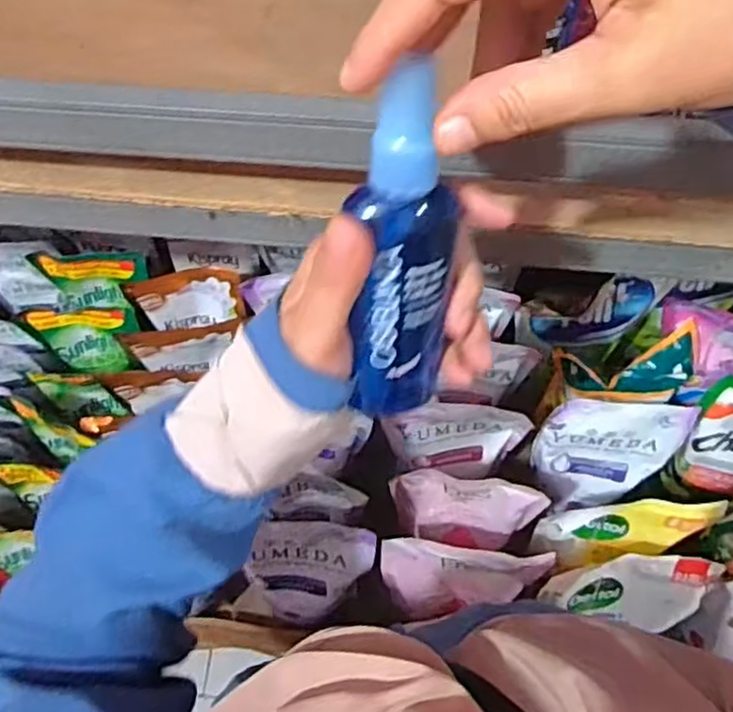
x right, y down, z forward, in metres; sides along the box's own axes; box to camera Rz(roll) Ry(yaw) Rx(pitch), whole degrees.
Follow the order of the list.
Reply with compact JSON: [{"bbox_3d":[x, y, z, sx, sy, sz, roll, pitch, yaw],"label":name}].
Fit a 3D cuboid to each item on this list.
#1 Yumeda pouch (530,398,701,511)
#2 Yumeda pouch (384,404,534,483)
[{"bbox_3d":[0.223,0.093,0.645,0.124,0.127,0.061,-3,64,0],"label":"Yumeda pouch"},{"bbox_3d":[0.083,0.080,0.650,0.127,0.101,0.039,5,64,4],"label":"Yumeda pouch"}]

